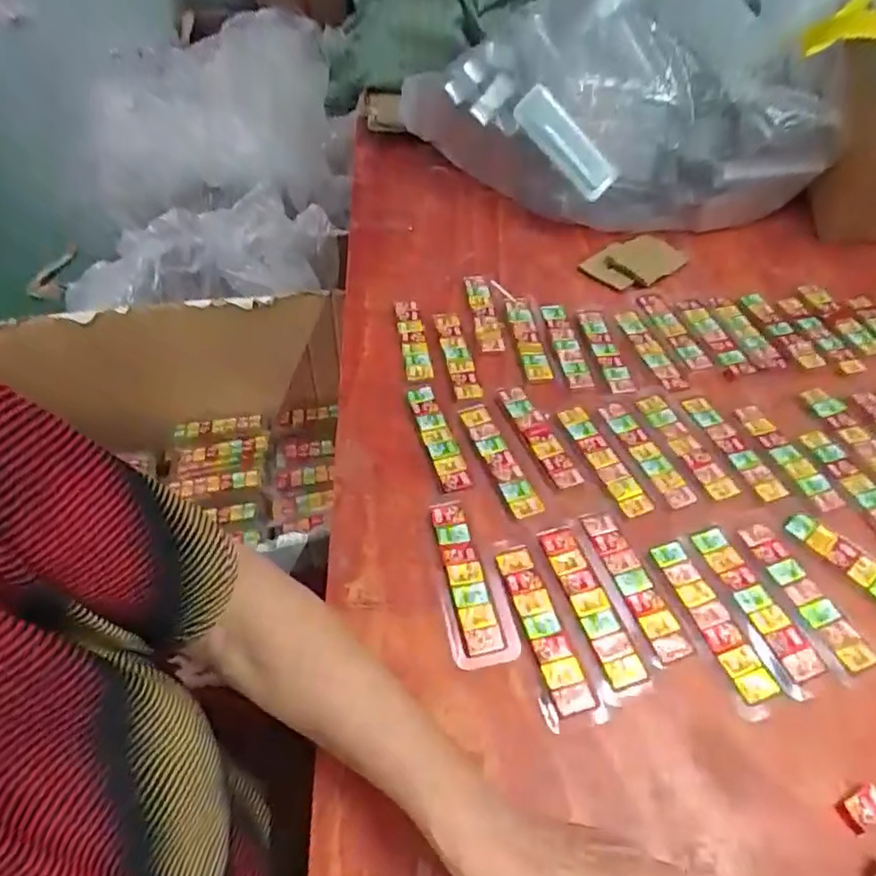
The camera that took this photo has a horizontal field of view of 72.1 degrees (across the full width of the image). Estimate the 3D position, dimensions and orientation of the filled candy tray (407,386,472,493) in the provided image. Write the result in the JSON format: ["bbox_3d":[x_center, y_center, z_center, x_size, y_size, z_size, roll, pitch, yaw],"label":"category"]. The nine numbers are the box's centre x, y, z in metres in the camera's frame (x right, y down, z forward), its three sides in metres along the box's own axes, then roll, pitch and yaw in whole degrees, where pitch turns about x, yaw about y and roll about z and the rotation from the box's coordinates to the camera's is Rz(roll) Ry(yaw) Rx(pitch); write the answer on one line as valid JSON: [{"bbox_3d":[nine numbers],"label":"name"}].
[{"bbox_3d":[0.000,-0.002,0.523,0.025,0.006,0.116,-13,51,-11],"label":"filled candy tray"}]

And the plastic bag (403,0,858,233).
[{"bbox_3d":[0.211,-0.438,0.728,0.477,0.259,0.277,1,50,1],"label":"plastic bag"}]

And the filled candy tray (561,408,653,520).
[{"bbox_3d":[0.140,0.017,0.513,0.024,0.004,0.119,-17,52,-14],"label":"filled candy tray"}]

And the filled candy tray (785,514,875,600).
[{"bbox_3d":[0.322,0.100,0.454,0.031,0.009,0.117,-36,59,-26],"label":"filled candy tray"}]

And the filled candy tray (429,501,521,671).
[{"bbox_3d":[0.024,0.102,0.440,0.045,0.007,0.128,-7,50,-6],"label":"filled candy tray"}]

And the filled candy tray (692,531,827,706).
[{"bbox_3d":[0.226,0.121,0.434,0.035,0.007,0.125,-15,52,-13],"label":"filled candy tray"}]

